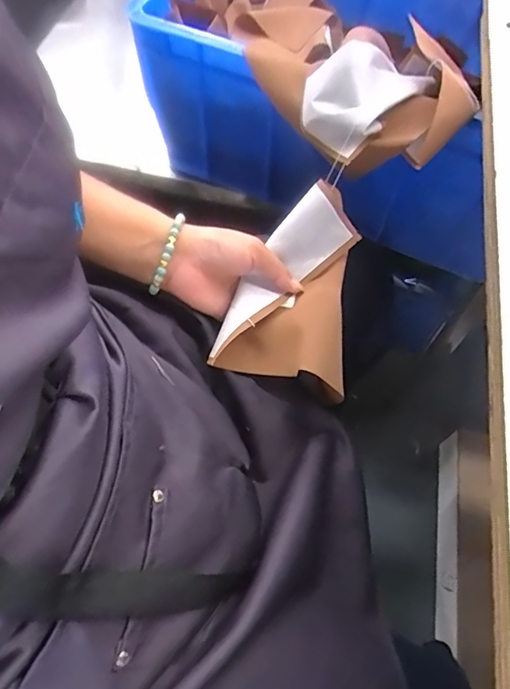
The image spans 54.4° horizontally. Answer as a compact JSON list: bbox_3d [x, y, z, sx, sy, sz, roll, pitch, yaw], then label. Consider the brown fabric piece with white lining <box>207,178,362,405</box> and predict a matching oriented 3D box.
[{"bbox_3d":[0.028,-0.050,0.442,0.115,0.094,0.164,7,62,1],"label":"brown fabric piece with white lining"}]

